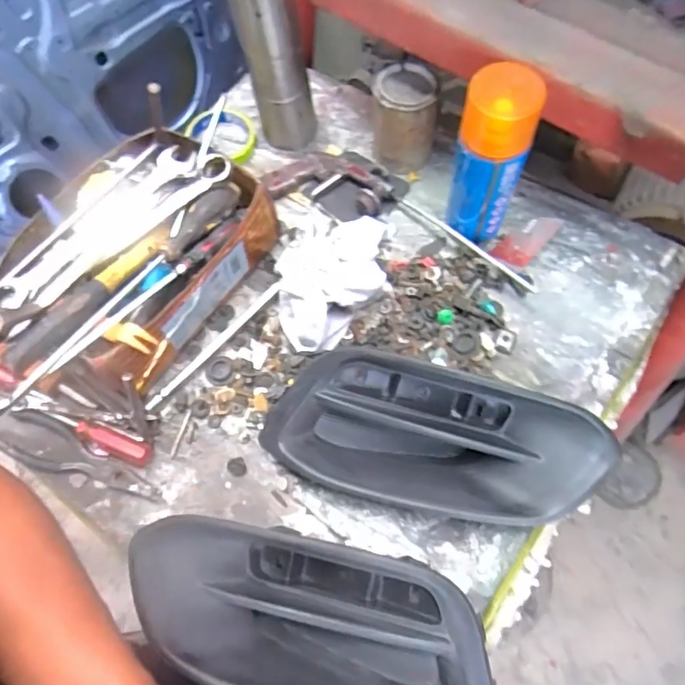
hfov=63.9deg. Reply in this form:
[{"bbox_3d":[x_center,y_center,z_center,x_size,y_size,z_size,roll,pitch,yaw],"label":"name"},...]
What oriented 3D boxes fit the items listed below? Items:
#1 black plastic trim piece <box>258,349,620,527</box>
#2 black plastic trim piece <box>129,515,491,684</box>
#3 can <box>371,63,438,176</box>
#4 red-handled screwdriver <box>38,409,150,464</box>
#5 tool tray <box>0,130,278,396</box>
[{"bbox_3d":[0.080,0.089,0.507,0.306,0.078,0.125,9,68,7],"label":"black plastic trim piece"},{"bbox_3d":[-0.026,0.231,0.447,0.305,0.063,0.134,14,69,9],"label":"black plastic trim piece"},{"bbox_3d":[0.073,-0.262,0.654,0.070,0.108,0.065,-1,67,3],"label":"can"},{"bbox_3d":[-0.257,0.095,0.564,0.124,0.026,0.021,18,69,10],"label":"red-handled screwdriver"},{"bbox_3d":[-0.227,-0.080,0.577,0.193,0.117,0.303,27,71,14],"label":"tool tray"}]

